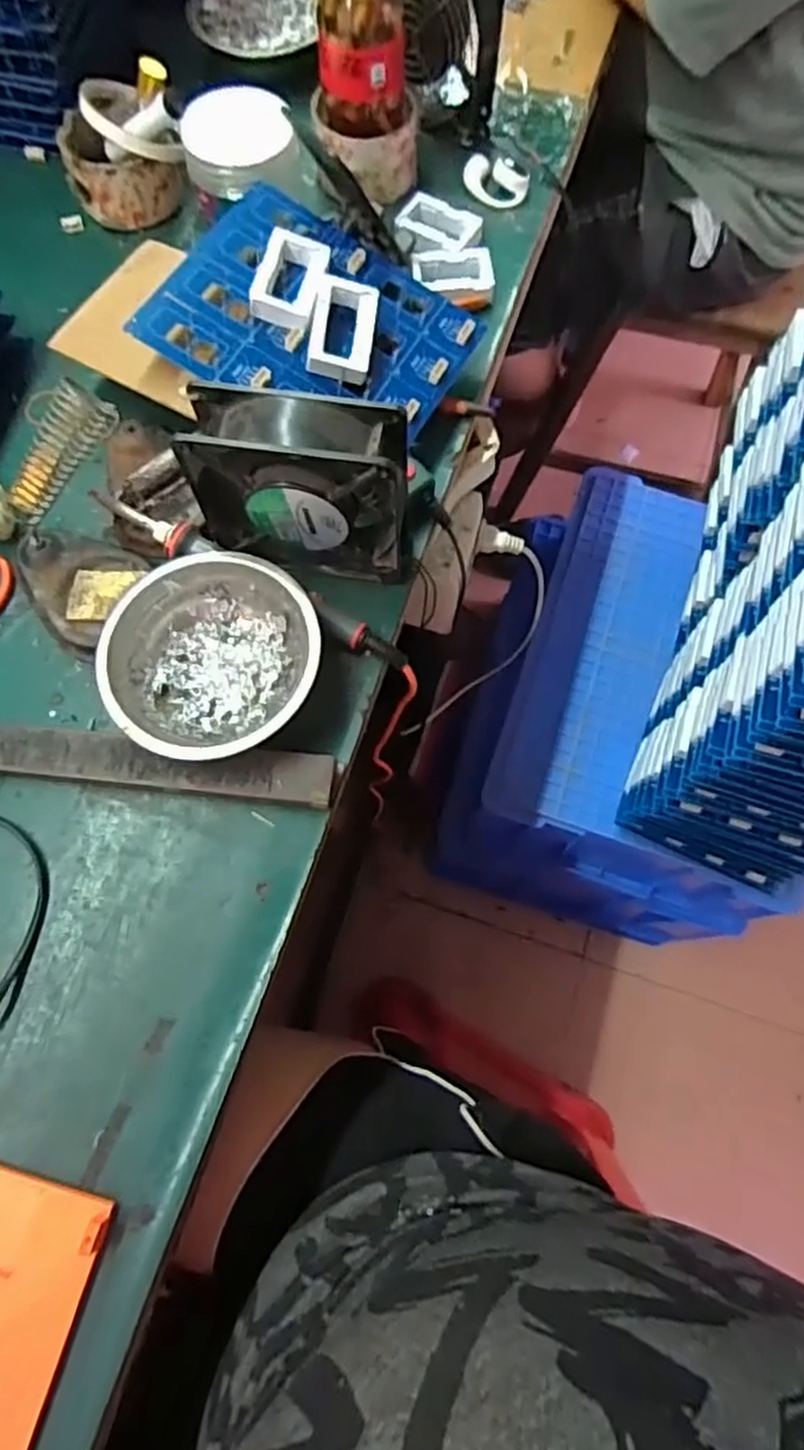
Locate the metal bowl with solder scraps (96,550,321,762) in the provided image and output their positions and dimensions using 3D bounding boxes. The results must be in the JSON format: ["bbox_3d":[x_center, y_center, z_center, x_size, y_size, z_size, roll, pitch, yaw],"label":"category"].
[{"bbox_3d":[-0.113,-0.038,0.420,0.125,0.045,0.119,0,72,-1],"label":"metal bowl with solder scraps"}]

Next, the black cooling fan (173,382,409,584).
[{"bbox_3d":[-0.056,-0.137,0.410,0.120,0.120,0.041,10,72,3],"label":"black cooling fan"}]

